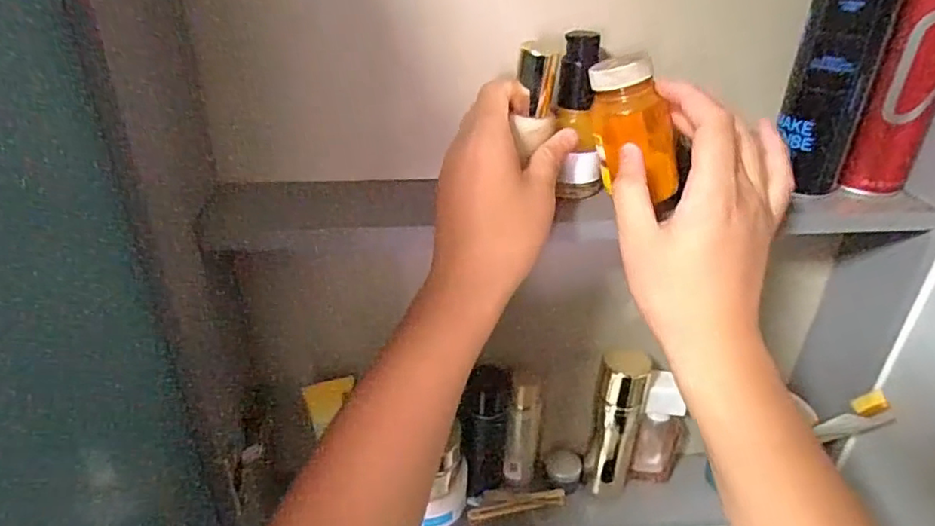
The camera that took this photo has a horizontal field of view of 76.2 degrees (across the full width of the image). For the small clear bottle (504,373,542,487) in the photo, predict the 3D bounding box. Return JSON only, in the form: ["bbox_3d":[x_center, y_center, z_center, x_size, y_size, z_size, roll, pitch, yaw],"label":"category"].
[{"bbox_3d":[0.055,0.166,0.582,0.032,0.128,0.023,4,30,9],"label":"small clear bottle"}]

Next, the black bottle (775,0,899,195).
[{"bbox_3d":[0.252,-0.142,0.408,0.043,0.182,0.034,2,30,4],"label":"black bottle"}]

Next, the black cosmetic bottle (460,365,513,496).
[{"bbox_3d":[0.018,0.164,0.573,0.046,0.131,0.038,2,30,4],"label":"black cosmetic bottle"}]

